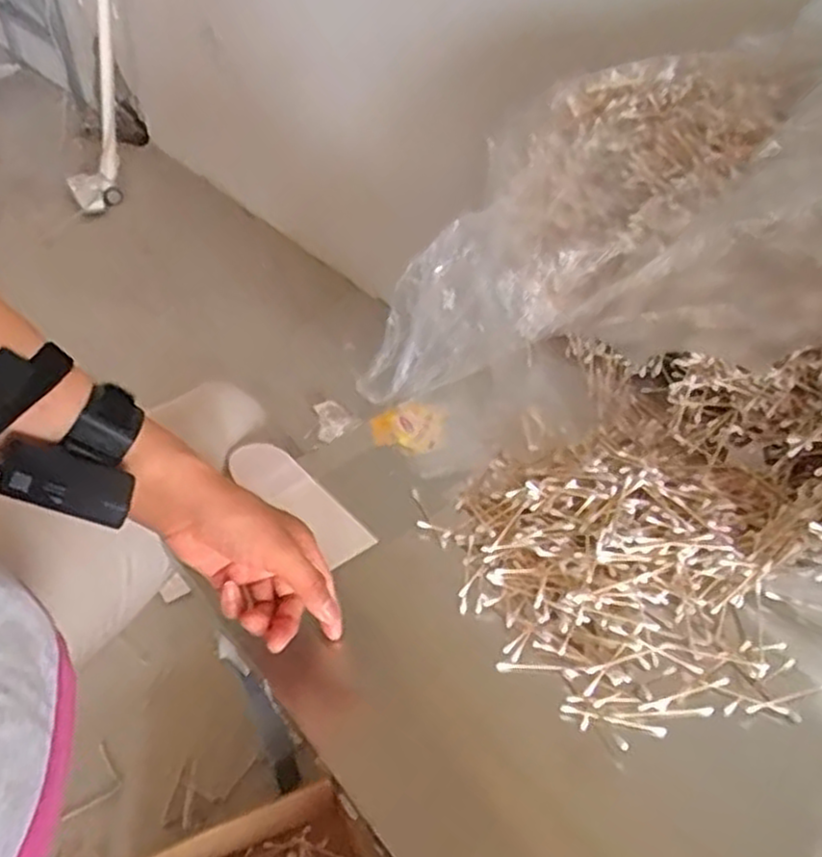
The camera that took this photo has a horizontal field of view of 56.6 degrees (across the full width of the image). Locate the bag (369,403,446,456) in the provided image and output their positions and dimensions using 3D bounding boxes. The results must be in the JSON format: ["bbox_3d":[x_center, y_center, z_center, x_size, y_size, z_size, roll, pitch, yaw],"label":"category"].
[{"bbox_3d":[-0.003,-0.002,0.774,0.072,0.010,0.070,10,42,14],"label":"bag"}]

